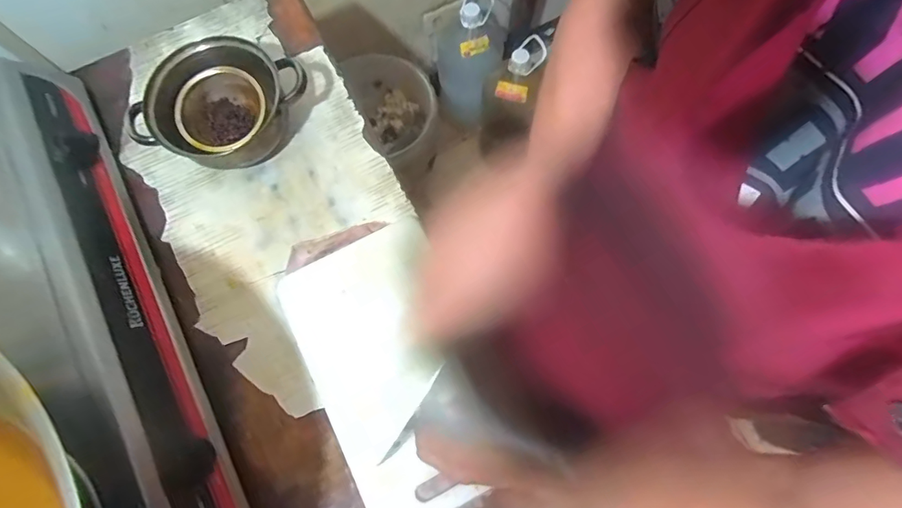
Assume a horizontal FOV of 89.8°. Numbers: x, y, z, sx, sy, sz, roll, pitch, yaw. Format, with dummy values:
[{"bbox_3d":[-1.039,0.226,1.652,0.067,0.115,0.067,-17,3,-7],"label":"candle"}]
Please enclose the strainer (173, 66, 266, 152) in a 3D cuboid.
[{"bbox_3d":[-0.300,-0.186,0.595,0.104,0.044,0.111,-1,74,2],"label":"strainer"}]

